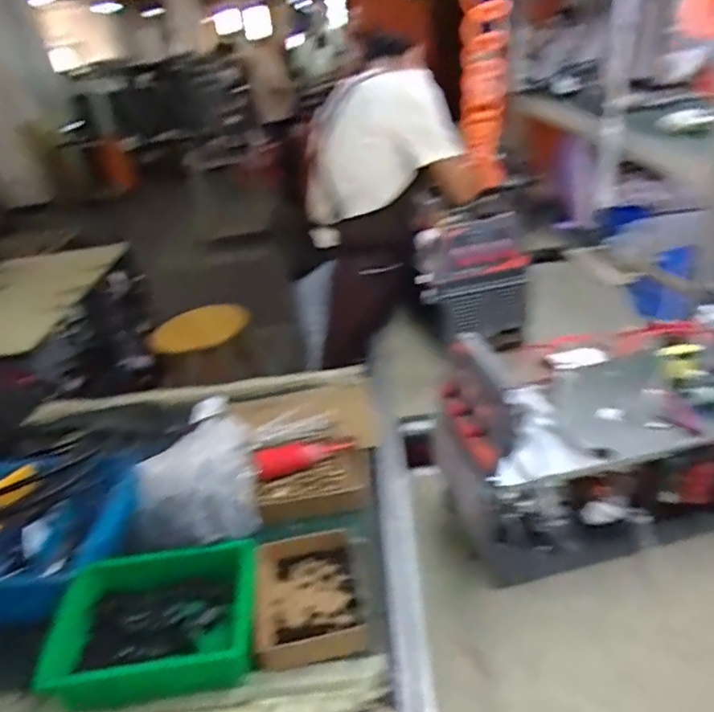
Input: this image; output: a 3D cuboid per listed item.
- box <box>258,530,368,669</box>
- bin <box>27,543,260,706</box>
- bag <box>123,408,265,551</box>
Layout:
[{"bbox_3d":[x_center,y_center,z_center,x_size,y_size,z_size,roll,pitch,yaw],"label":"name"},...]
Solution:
[{"bbox_3d":[-0.065,0.325,0.790,0.152,0.034,0.181,-11,29,-6],"label":"box"},{"bbox_3d":[-0.248,0.340,0.747,0.240,0.068,0.174,-9,29,-1],"label":"bin"},{"bbox_3d":[-0.247,0.195,0.860,0.192,0.109,0.173,-12,29,-7],"label":"bag"}]

